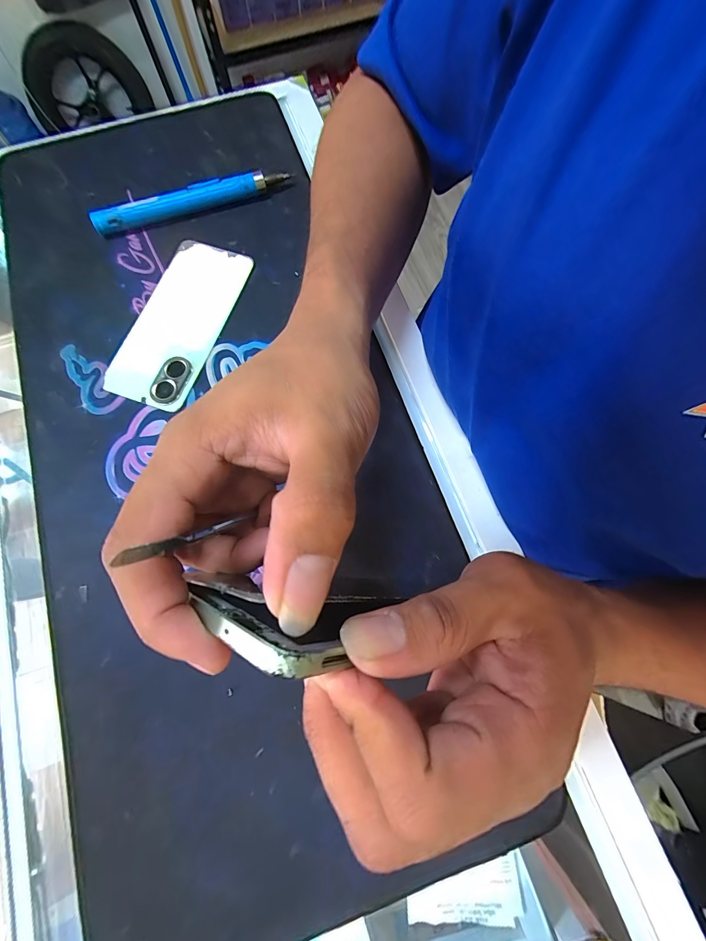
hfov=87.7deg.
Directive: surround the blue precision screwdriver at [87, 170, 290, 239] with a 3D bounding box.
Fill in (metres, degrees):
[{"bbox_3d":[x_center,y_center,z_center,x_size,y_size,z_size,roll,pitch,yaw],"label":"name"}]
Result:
[{"bbox_3d":[-0.148,-0.250,0.339,0.178,0.018,0.016,-18,76,-5],"label":"blue precision screwdriver"}]

